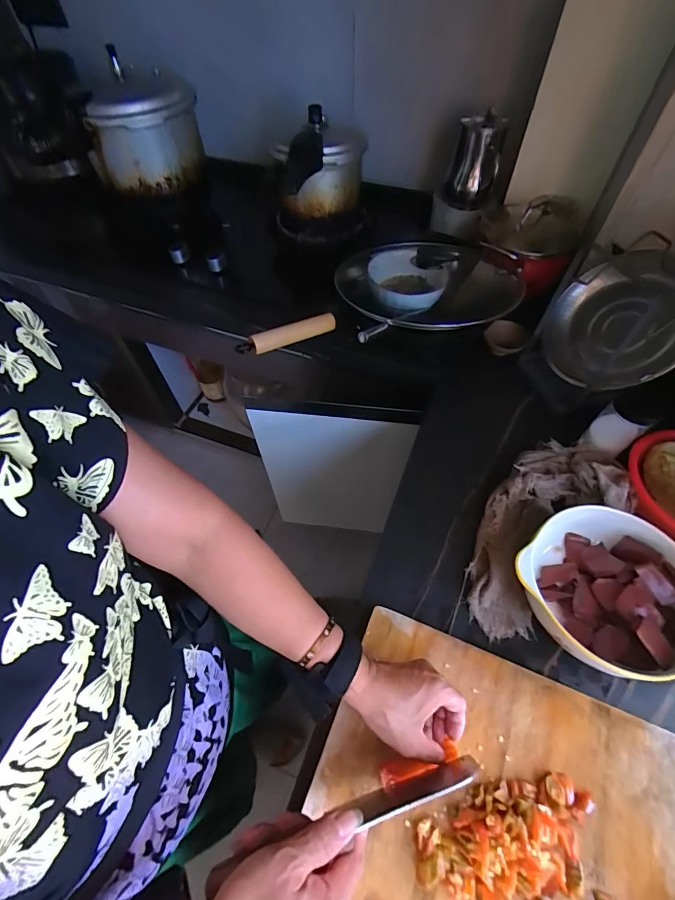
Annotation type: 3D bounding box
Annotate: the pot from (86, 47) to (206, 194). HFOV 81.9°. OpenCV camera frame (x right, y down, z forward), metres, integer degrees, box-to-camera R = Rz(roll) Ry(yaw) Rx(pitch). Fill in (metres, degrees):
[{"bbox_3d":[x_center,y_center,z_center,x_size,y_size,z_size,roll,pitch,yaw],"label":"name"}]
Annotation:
[{"bbox_3d":[-0.457,-0.743,0.919,0.252,0.169,0.249,-21,58,-12],"label":"pot"}]

